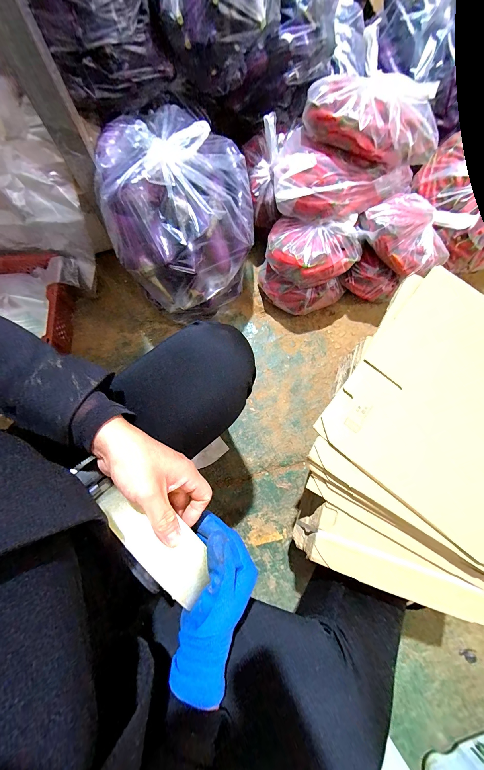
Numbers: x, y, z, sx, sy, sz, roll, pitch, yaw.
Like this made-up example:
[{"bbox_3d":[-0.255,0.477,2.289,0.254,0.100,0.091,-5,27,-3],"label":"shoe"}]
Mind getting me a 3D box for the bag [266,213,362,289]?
[{"bbox_3d":[0.172,-0.324,0.654,0.222,0.099,0.143,13,77,2],"label":"bag"}]

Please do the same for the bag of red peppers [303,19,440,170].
[{"bbox_3d":[0.269,-0.548,0.572,0.260,0.121,0.184,43,79,8],"label":"bag of red peppers"}]

